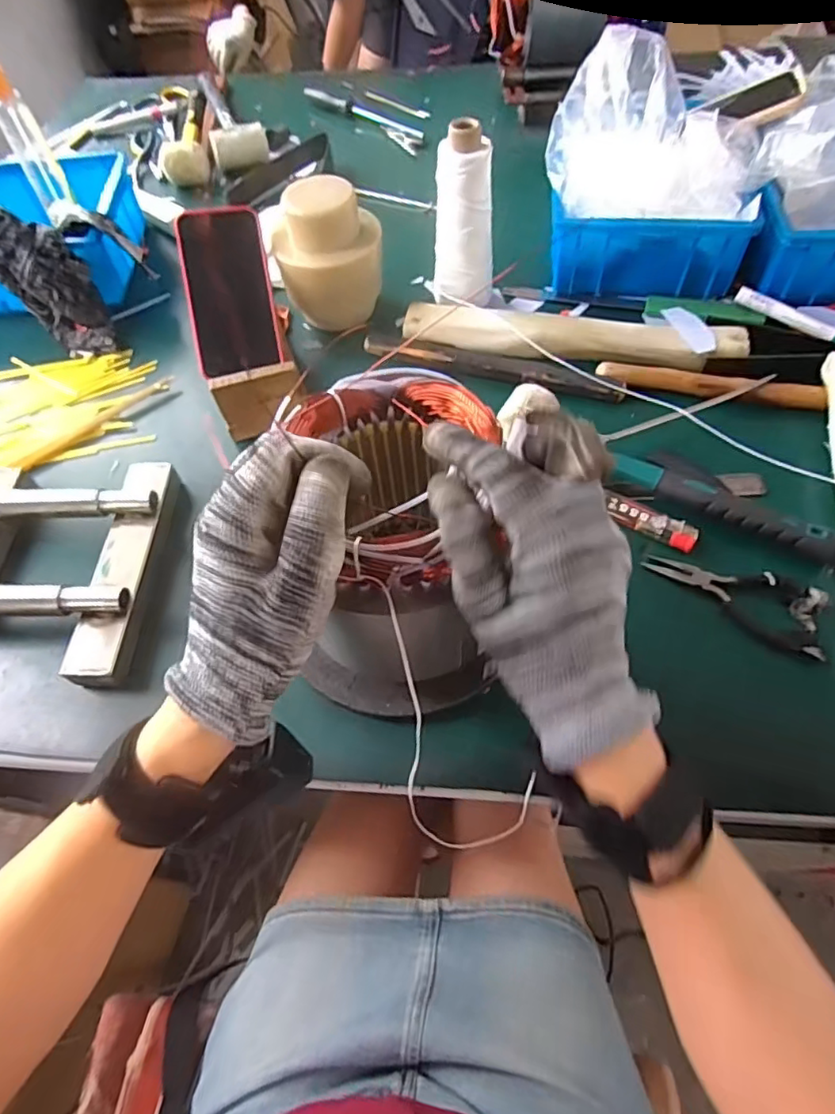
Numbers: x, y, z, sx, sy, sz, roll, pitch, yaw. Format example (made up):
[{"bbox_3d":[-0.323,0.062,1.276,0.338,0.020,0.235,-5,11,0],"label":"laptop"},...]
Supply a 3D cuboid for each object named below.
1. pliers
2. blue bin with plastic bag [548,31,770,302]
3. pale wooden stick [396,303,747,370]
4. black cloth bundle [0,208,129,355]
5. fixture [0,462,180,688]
[{"bbox_3d":[0.238,0.031,0.441,0.125,0.011,0.057,18,61,15],"label":"pliers"},{"bbox_3d":[0.238,-0.404,0.609,0.206,0.166,0.181,4,59,7],"label":"blue bin with plastic bag"},{"bbox_3d":[0.152,-0.220,0.587,0.329,0.029,0.054,9,59,10],"label":"pale wooden stick"},{"bbox_3d":[-0.404,-0.296,0.627,0.191,0.070,0.074,38,60,-21],"label":"black cloth bundle"},{"bbox_3d":[-0.306,0.006,0.475,0.190,0.044,0.190,-1,58,4],"label":"fixture"}]

